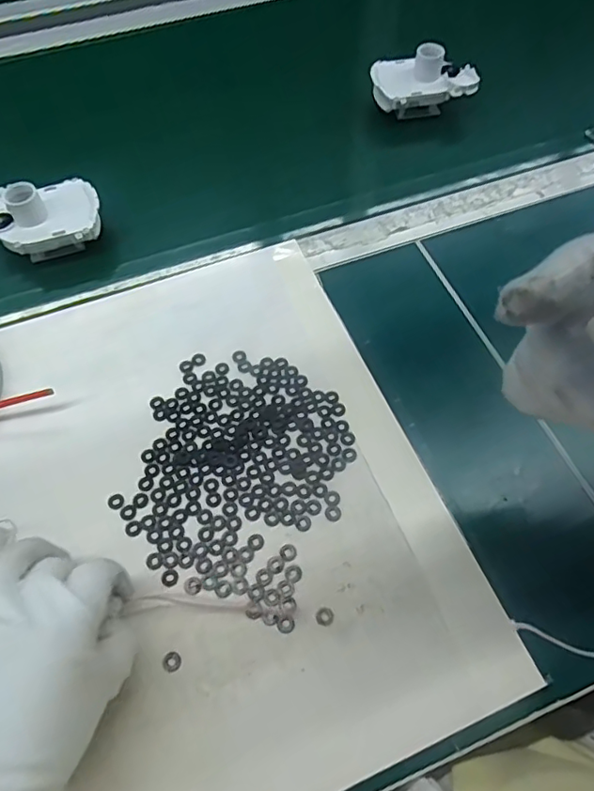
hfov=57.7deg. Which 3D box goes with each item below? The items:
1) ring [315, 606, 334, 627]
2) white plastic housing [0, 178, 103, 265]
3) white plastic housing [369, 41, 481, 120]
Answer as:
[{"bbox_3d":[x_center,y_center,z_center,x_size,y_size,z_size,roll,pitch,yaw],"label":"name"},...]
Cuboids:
[{"bbox_3d":[0.017,0.134,0.328,0.011,0.004,0.010,0,61,0],"label":"ring"},{"bbox_3d":[-0.224,-0.155,0.468,0.100,0.054,0.067,-16,62,-8],"label":"white plastic housing"},{"bbox_3d":[0.129,-0.319,0.553,0.103,0.058,0.058,10,62,6],"label":"white plastic housing"}]

